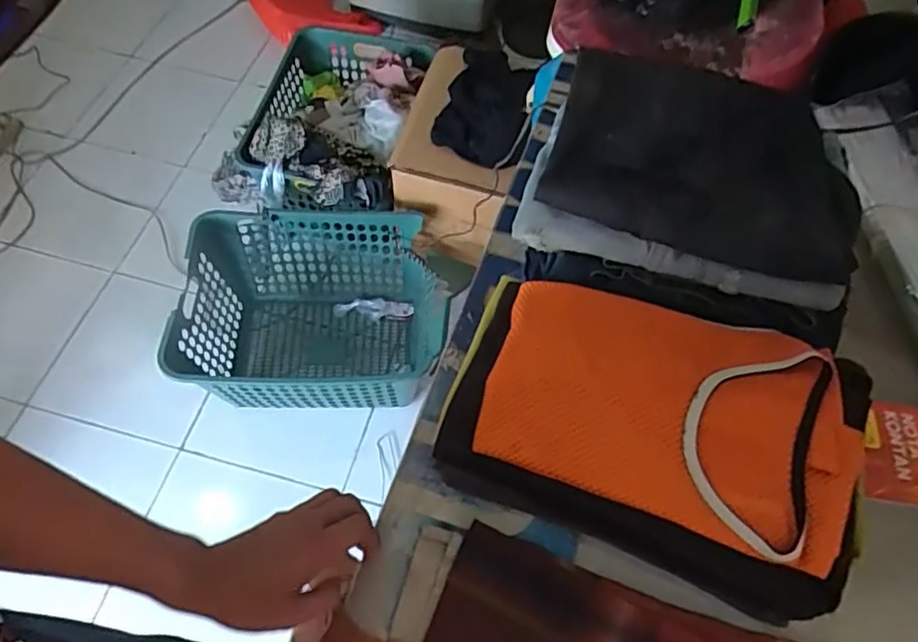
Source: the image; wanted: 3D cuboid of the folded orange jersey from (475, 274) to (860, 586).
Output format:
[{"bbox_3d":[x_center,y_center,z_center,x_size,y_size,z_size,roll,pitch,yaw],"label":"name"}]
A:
[{"bbox_3d":[0.178,0.072,0.524,0.296,0.032,0.183,19,62,8],"label":"folded orange jersey"}]

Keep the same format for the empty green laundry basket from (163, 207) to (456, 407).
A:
[{"bbox_3d":[-0.325,0.002,1.453,0.569,0.304,0.437,-5,61,-6],"label":"empty green laundry basket"}]

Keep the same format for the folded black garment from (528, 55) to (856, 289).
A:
[{"bbox_3d":[0.224,-0.144,0.558,0.274,0.081,0.150,20,61,8],"label":"folded black garment"}]

